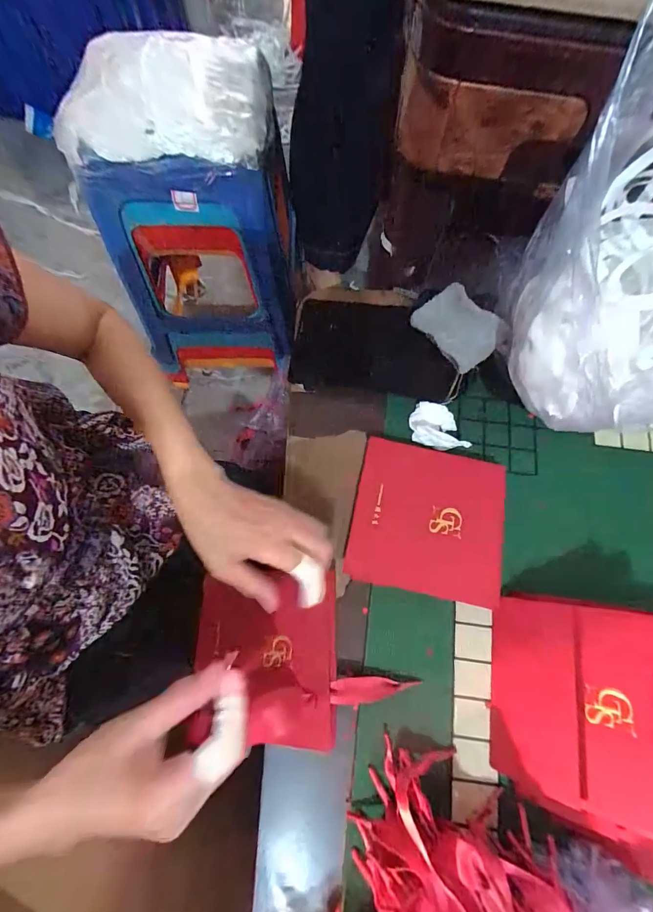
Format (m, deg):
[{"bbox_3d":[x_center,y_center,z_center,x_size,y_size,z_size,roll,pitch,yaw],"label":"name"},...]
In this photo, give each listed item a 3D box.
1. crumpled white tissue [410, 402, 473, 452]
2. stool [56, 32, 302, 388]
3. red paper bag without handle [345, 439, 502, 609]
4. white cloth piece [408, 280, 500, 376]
[{"bbox_3d":[0.122,-0.032,0.414,0.061,0.033,0.046,21,74,5],"label":"crumpled white tissue"},{"bbox_3d":[-0.215,-0.415,0.718,0.301,0.417,0.298,3,73,0],"label":"stool"},{"bbox_3d":[0.098,0.061,0.378,0.139,0.013,0.141,8,79,10],"label":"red paper bag without handle"},{"bbox_3d":[0.128,-0.125,0.373,0.079,0.015,0.053,46,110,3],"label":"white cloth piece"}]

